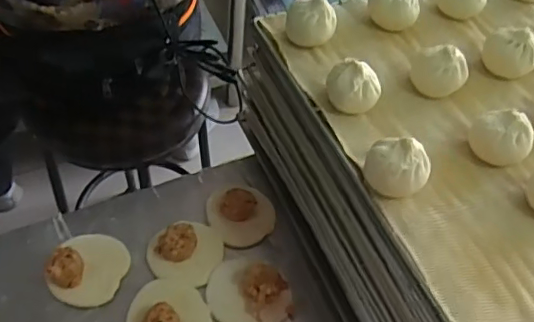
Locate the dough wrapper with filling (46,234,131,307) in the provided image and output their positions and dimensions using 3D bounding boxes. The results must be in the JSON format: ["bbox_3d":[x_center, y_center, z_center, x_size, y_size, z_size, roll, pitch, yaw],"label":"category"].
[{"bbox_3d":[-0.194,0.112,0.611,0.075,0.035,0.086,17,53,8],"label":"dough wrapper with filling"}]

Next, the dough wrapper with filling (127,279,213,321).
[{"bbox_3d":[-0.103,0.159,0.583,0.082,0.031,0.090,3,52,-3],"label":"dough wrapper with filling"}]

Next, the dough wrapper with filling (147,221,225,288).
[{"bbox_3d":[-0.093,0.097,0.633,0.084,0.036,0.074,14,52,5],"label":"dough wrapper with filling"}]

